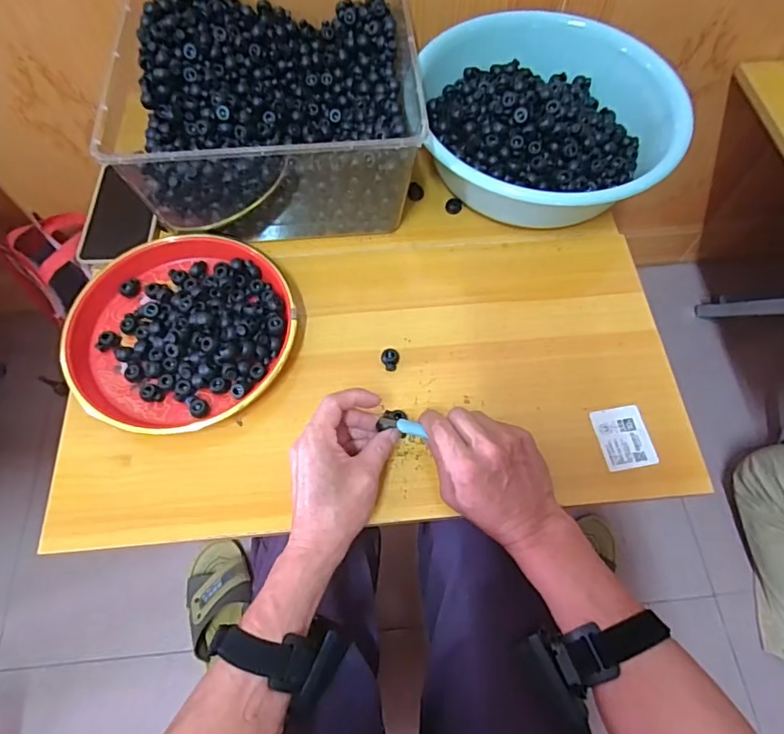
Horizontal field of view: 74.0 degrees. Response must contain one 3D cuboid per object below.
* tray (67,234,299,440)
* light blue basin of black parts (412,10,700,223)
[{"bbox_3d":[-0.211,-0.039,0.530,0.213,0.040,0.205,0,64,-1],"label":"tray"},{"bbox_3d":[0.165,-0.272,0.575,0.277,0.119,0.226,9,65,4],"label":"light blue basin of black parts"}]

